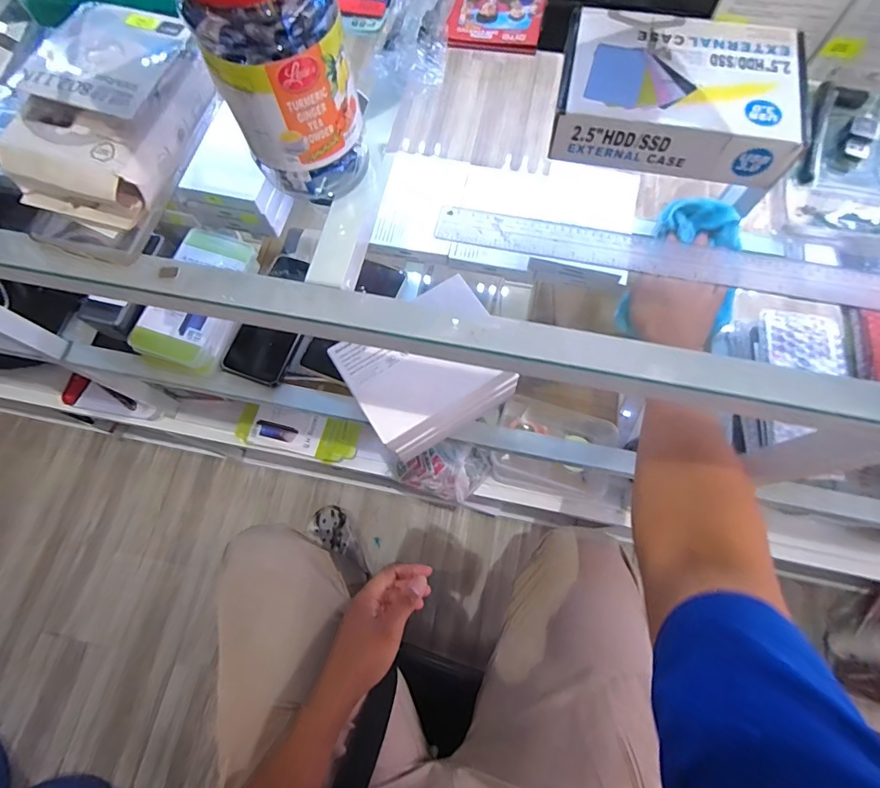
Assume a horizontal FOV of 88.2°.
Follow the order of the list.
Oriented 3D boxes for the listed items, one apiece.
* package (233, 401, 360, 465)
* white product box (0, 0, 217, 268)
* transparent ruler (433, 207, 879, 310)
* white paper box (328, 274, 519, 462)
[{"bbox_3d":[-0.233,0.065,0.749,0.196,0.033,0.070,12,71,5],"label":"package"},{"bbox_3d":[-0.225,-0.172,0.301,0.095,0.054,0.153,15,72,6],"label":"white product box"},{"bbox_3d":[0.150,-0.085,0.289,0.307,0.005,0.026,11,80,5],"label":"transparent ruler"},{"bbox_3d":[-0.013,-0.021,0.462,0.148,0.095,0.117,-30,73,-9],"label":"white paper box"}]

